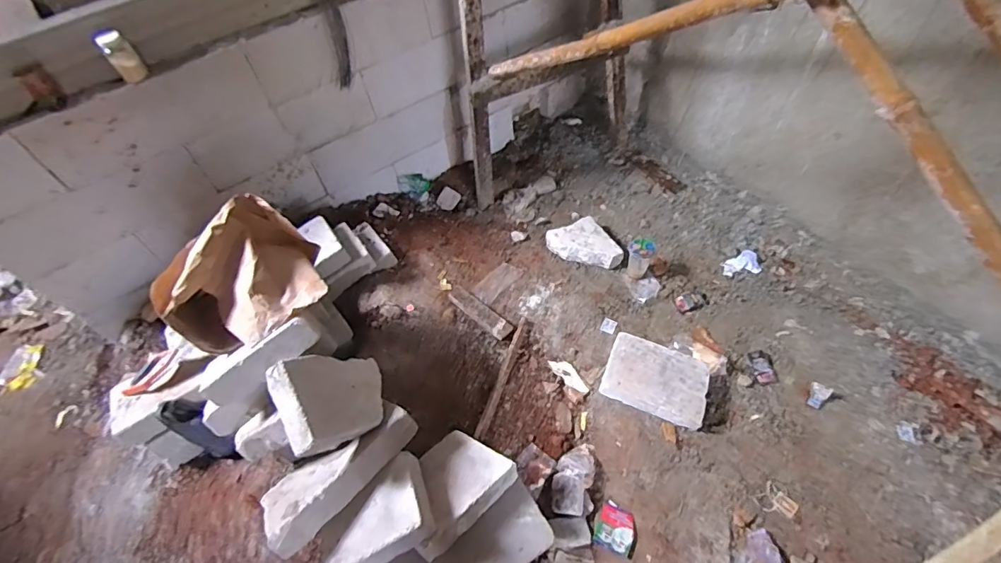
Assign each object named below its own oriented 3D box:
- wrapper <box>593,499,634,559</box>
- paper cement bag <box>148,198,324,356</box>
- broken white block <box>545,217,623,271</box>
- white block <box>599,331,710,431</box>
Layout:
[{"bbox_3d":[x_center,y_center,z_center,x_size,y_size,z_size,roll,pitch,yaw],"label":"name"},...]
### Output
[{"bbox_3d":[0.307,0.657,1.291,0.095,0.018,0.119,17,57,17],"label":"wrapper"},{"bbox_3d":[-0.575,-0.001,1.162,0.246,0.211,0.363,20,58,19],"label":"paper cement bag"},{"bbox_3d":[0.313,-0.132,1.809,0.202,0.084,0.244,-31,57,-17],"label":"broken white block"},{"bbox_3d":[0.470,0.300,1.472,0.293,0.086,0.213,19,57,18],"label":"white block"}]

